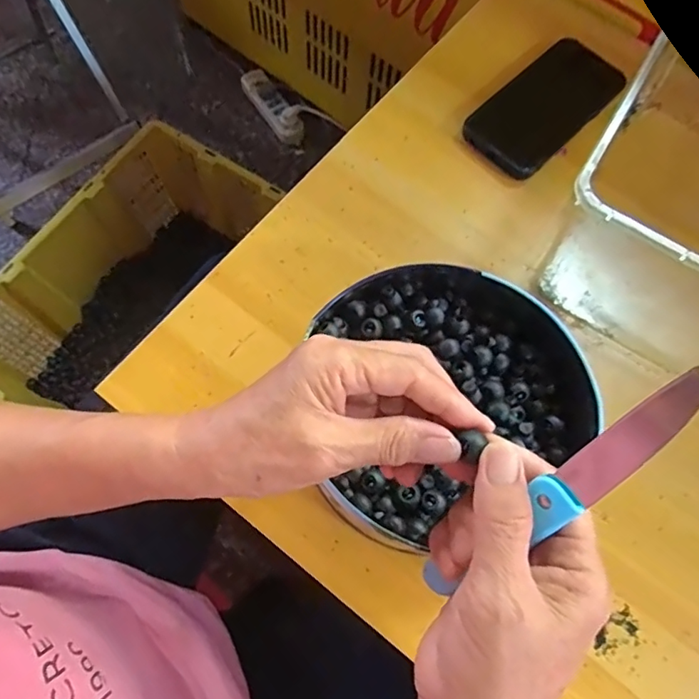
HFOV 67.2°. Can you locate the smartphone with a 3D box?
[{"bbox_3d":[0.185,-0.228,0.495,0.162,0.017,0.078,-41,78,-15],"label":"smartphone"}]

